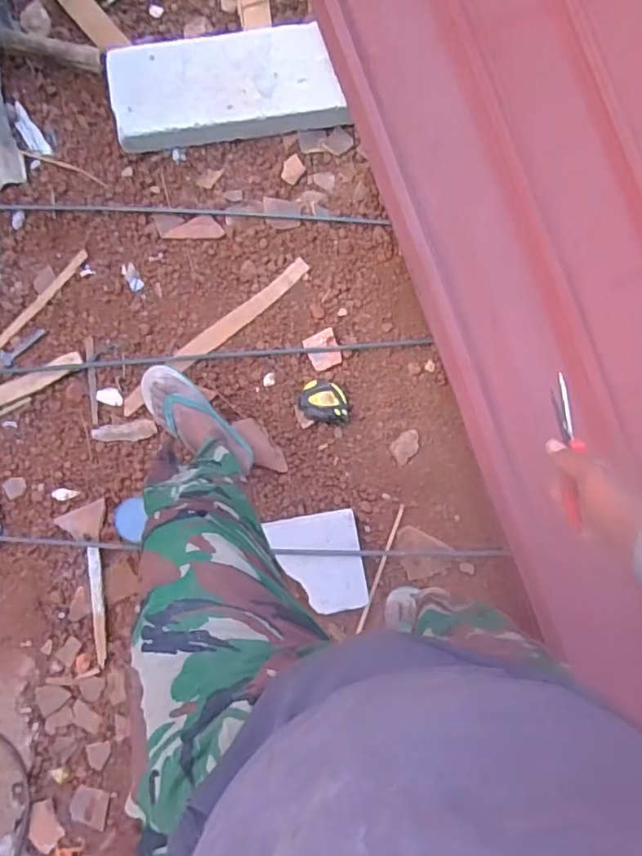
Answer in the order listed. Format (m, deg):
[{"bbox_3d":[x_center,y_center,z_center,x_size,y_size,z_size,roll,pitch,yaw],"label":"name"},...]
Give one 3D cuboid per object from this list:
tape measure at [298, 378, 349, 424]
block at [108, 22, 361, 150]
[{"bbox_3d":[0.011,-0.056,1.270,0.111,0.053,0.087,18,87,1],"label":"tape measure"},{"bbox_3d":[-0.208,-0.751,1.304,0.499,0.101,0.202,-6,86,0],"label":"block"}]

